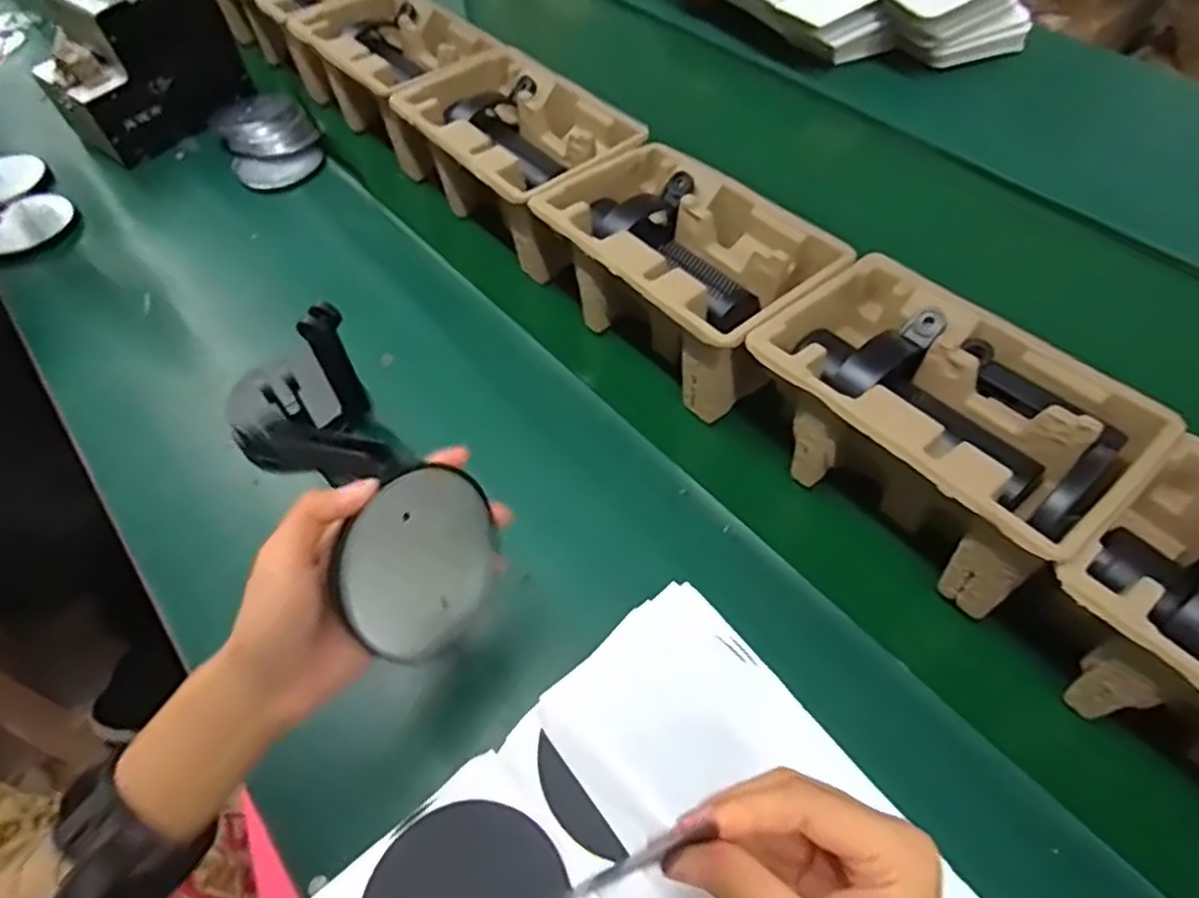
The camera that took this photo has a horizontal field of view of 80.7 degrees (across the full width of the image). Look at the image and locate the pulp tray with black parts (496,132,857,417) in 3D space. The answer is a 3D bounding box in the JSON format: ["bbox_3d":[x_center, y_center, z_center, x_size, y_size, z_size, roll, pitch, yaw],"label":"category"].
[{"bbox_3d":[0.064,-0.143,0.584,0.146,0.105,0.219,-35,63,-27],"label":"pulp tray with black parts"}]

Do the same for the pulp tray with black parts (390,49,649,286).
[{"bbox_3d":[-0.085,-0.281,0.690,0.148,0.111,0.240,-32,61,-25],"label":"pulp tray with black parts"}]

